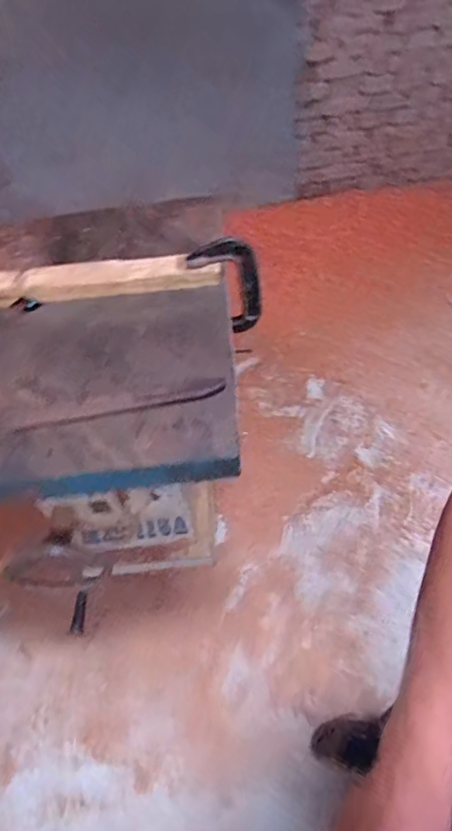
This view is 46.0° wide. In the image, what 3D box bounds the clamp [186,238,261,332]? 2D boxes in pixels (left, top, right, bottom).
[{"bbox_3d":[0.000,-0.210,0.875,0.108,0.168,0.052,4,54,11],"label":"clamp"}]

